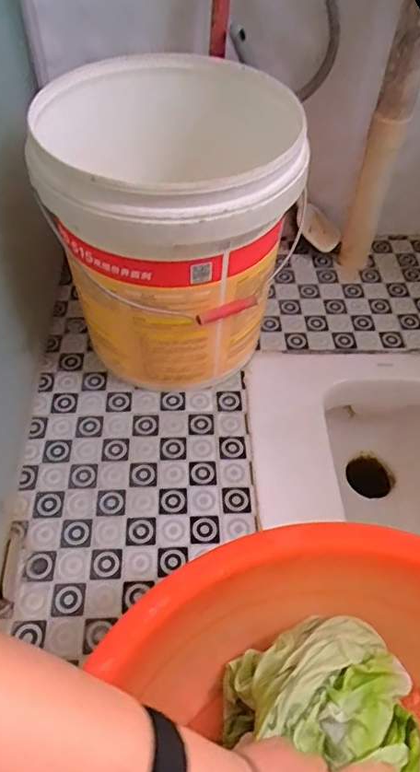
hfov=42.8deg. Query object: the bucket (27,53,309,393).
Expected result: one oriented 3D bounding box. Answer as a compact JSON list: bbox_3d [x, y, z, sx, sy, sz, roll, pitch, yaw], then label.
[{"bbox_3d":[-0.064,-0.179,0.698,0.259,0.337,0.282,-16,52,-12],"label":"bucket"}]

